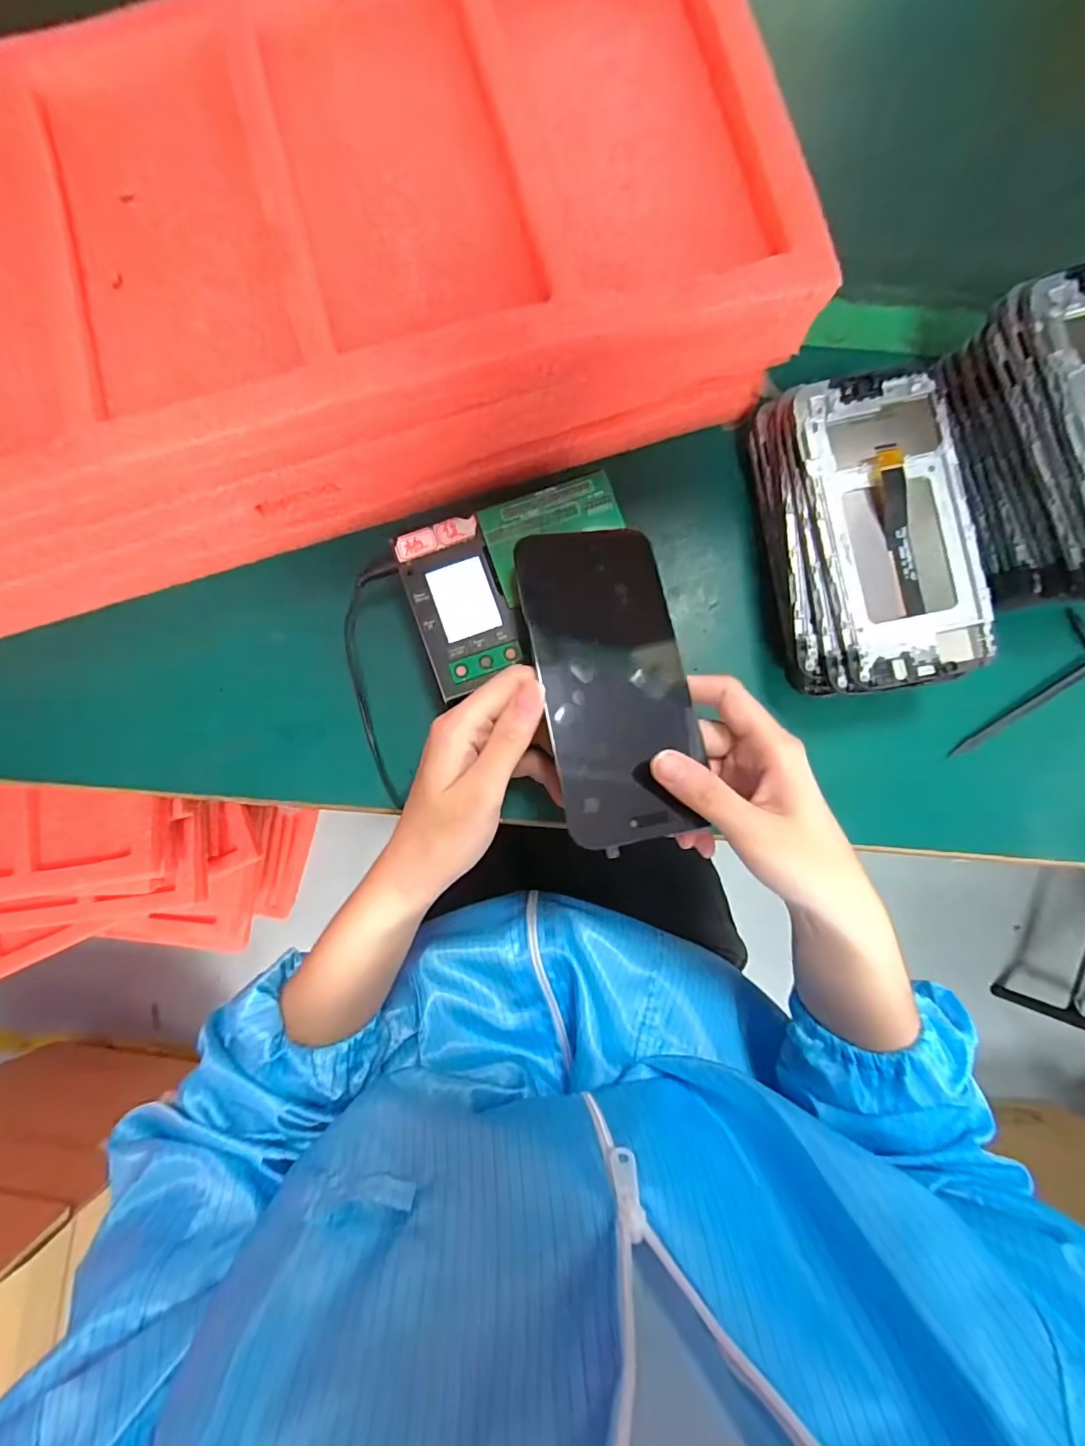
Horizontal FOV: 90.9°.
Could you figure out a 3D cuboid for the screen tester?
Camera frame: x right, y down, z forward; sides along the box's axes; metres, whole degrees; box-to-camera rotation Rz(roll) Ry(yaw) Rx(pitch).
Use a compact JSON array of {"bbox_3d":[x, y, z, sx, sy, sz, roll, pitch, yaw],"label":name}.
[{"bbox_3d":[-0.044,-0.064,0.291,0.051,0.008,0.091,-20,85,-2],"label":"screen tester"}]

